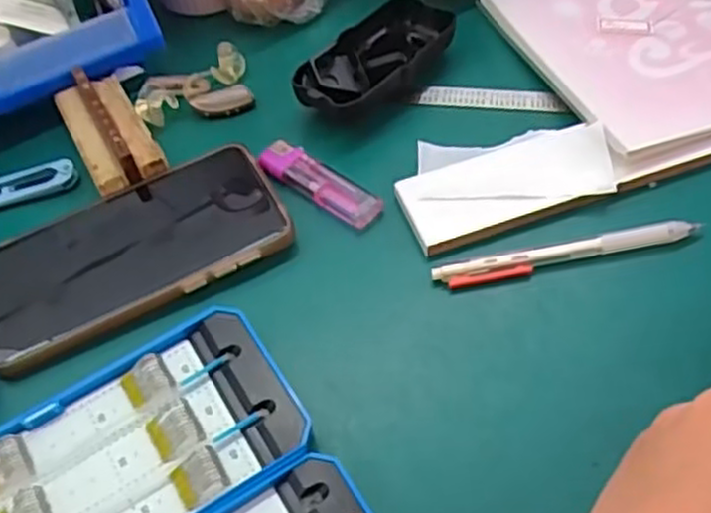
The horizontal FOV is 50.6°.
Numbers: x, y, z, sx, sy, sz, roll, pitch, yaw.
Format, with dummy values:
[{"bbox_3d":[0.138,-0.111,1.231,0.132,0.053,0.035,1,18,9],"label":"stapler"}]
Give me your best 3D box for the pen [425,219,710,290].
[{"bbox_3d":[0.106,0.000,0.382,0.132,0.012,0.013,-9,53,-2],"label":"pen"}]

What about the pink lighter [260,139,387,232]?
[{"bbox_3d":[-0.020,-0.040,0.426,0.078,0.010,0.024,34,63,26],"label":"pink lighter"}]

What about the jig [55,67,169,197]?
[{"bbox_3d":[-0.148,-0.079,0.444,0.040,0.020,0.093,-26,56,-14],"label":"jig"}]

